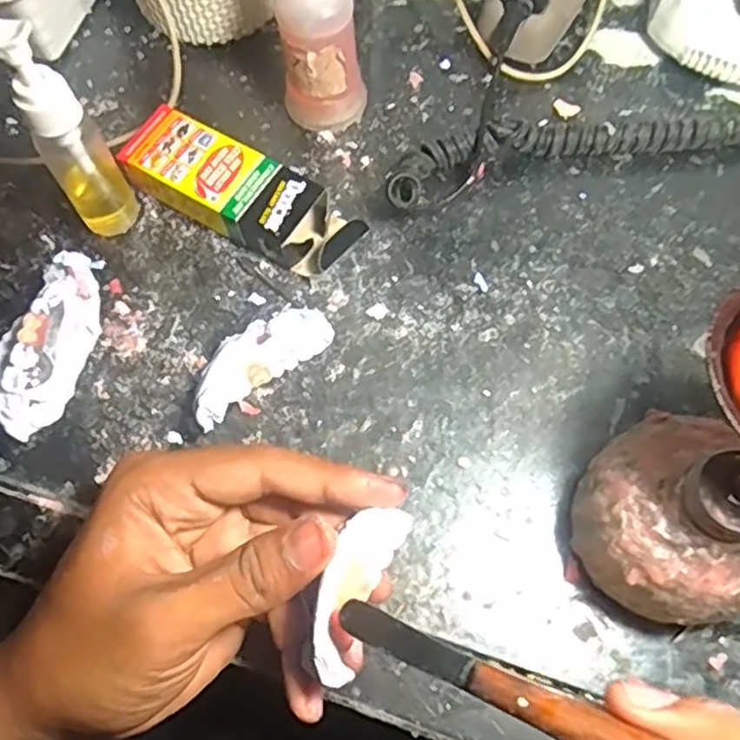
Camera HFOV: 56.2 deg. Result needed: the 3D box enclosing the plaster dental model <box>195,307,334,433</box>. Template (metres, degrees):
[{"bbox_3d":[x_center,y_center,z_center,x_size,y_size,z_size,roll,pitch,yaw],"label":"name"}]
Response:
[{"bbox_3d":[-0.050,-0.003,0.313,0.070,0.024,0.024,-40,72,-14],"label":"plaster dental model"}]

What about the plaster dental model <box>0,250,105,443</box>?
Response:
[{"bbox_3d":[-0.145,-0.010,0.310,0.027,0.038,0.081,14,68,7],"label":"plaster dental model"}]

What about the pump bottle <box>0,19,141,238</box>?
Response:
[{"bbox_3d":[-0.140,-0.102,0.306,0.038,0.114,0.026,-24,69,-8],"label":"pump bottle"}]

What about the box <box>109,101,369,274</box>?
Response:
[{"bbox_3d":[-0.064,-0.087,0.346,0.120,0.027,0.039,29,71,13],"label":"box"}]

